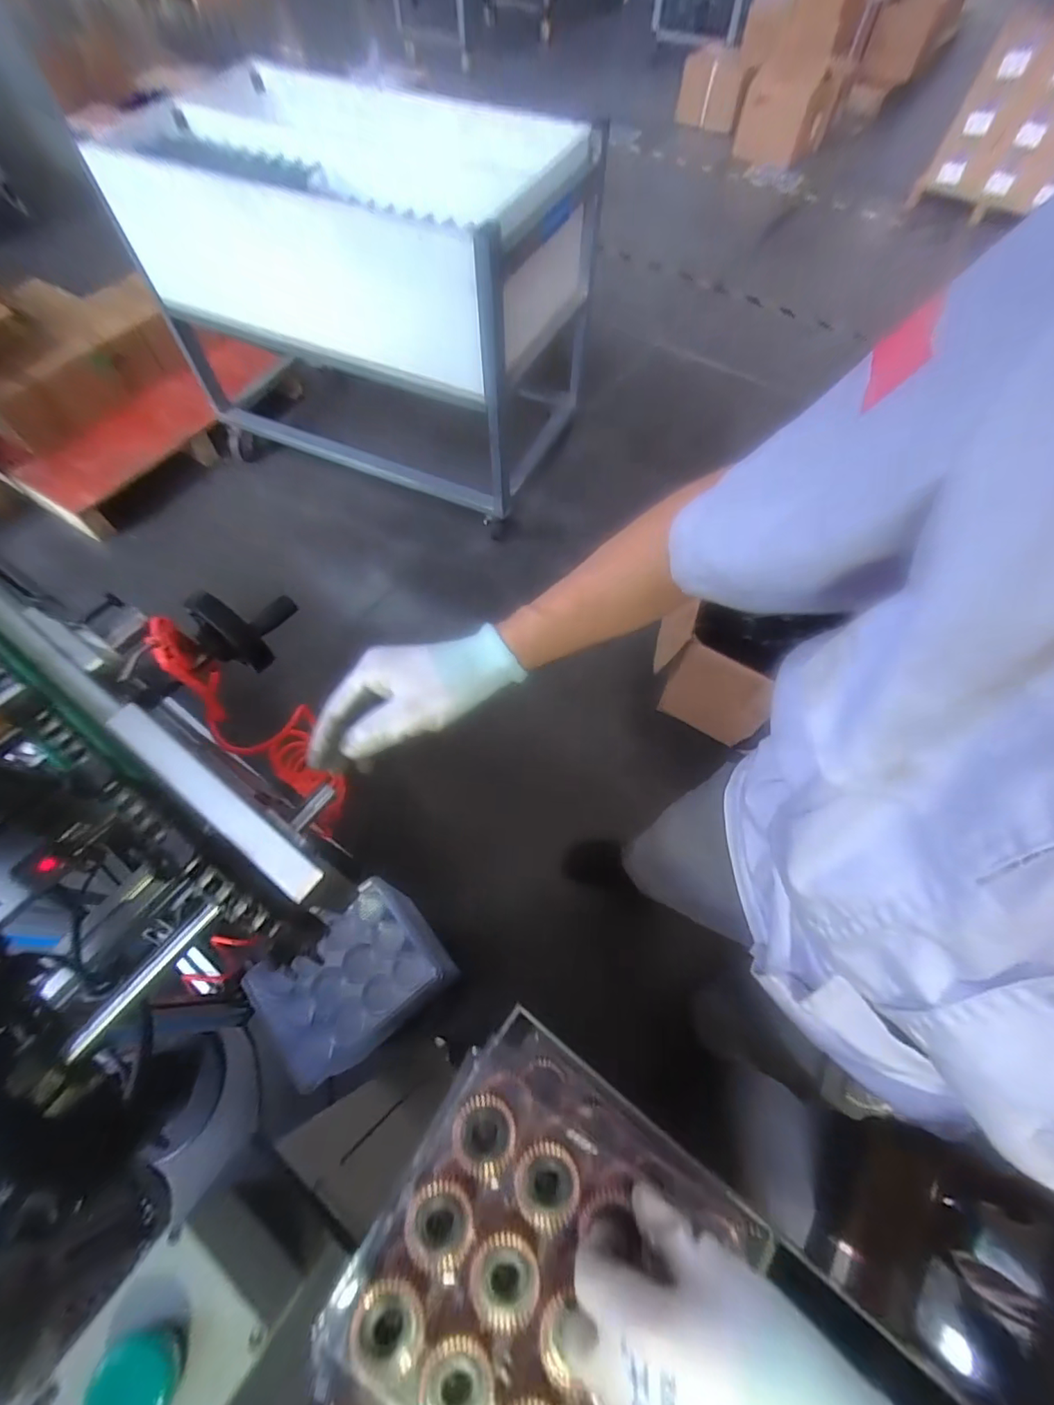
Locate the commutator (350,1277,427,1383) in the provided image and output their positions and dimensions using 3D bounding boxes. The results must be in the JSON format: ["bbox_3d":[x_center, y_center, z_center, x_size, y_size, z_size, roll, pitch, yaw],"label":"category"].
[{"bbox_3d":[-0.072,0.328,0.278,0.037,0.014,0.038,0,62,-1],"label":"commutator"}]

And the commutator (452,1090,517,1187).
[{"bbox_3d":[-0.026,0.261,0.322,0.036,0.015,0.041,22,64,10],"label":"commutator"}]

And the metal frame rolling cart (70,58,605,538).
[{"bbox_3d":[-0.415,-0.983,1.355,0.979,0.692,0.537,20,64,9],"label":"metal frame rolling cart"}]

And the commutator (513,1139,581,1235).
[{"bbox_3d":[0.012,0.282,0.312,0.037,0.015,0.041,3,62,1],"label":"commutator"}]

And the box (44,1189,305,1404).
[{"bbox_3d":[-0.179,0.330,0.275,0.077,0.066,0.080,33,67,15],"label":"box"}]

